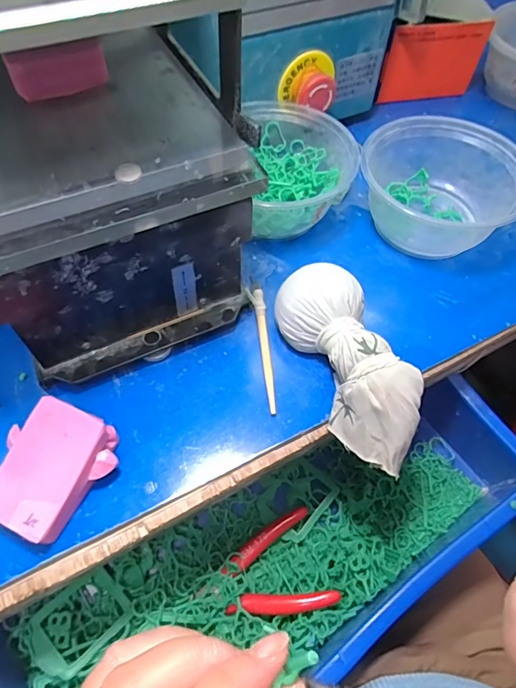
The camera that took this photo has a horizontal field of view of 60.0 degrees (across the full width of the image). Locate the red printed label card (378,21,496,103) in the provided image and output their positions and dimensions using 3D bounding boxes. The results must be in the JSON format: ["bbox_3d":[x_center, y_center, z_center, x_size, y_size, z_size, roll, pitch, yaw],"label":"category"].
[{"bbox_3d":[0.189,-0.302,0.480,0.108,0.074,0.008,-12,59,-10],"label":"red printed label card"}]

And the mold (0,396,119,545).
[{"bbox_3d":[-0.122,0.074,0.264,0.059,0.034,0.070,21,59,10],"label":"mold"}]

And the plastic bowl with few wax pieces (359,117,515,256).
[{"bbox_3d":[0.153,-0.133,0.383,0.135,0.058,0.112,19,59,9],"label":"plastic bowl with few wax pieces"}]

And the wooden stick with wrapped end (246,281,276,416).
[{"bbox_3d":[0.003,-0.002,0.331,0.012,0.006,0.115,-4,58,-5],"label":"wooden stick with wrapped end"}]

